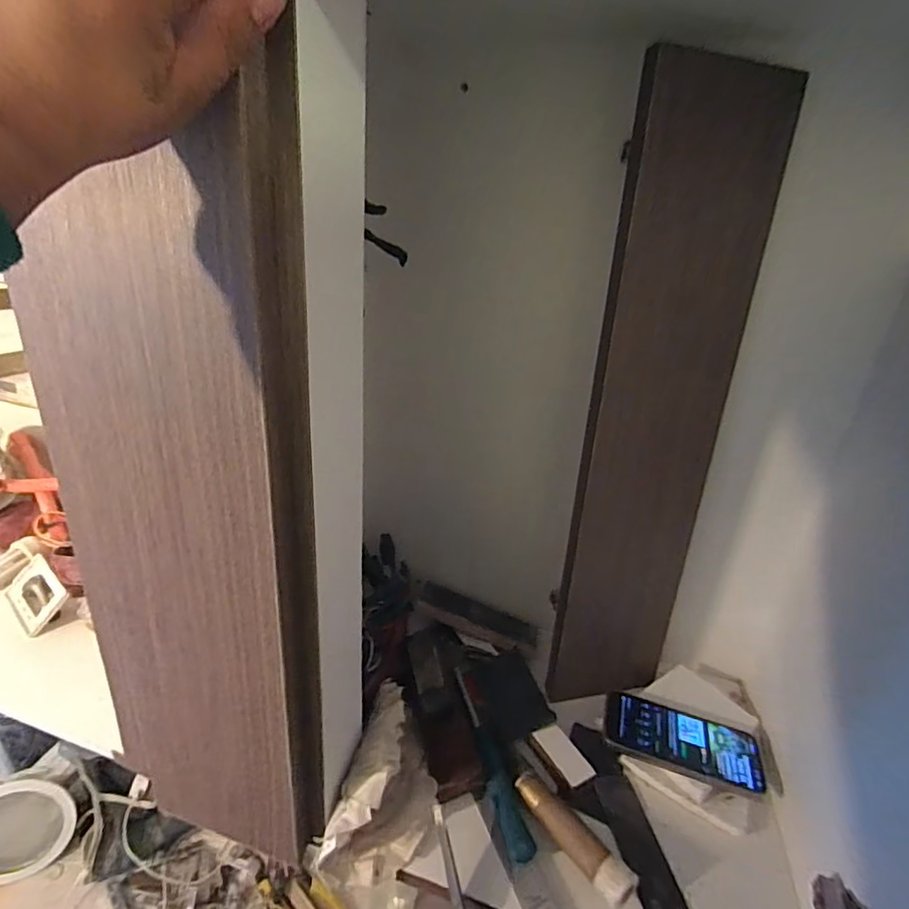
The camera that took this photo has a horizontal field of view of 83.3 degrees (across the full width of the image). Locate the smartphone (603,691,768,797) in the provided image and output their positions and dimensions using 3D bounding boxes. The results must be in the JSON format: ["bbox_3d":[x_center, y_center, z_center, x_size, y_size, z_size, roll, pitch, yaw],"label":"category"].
[{"bbox_3d":[0.255,0.323,0.577,0.161,0.014,0.087,11,20,19],"label":"smartphone"}]

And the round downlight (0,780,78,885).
[{"bbox_3d":[-0.824,0.707,0.959,0.174,0.167,0.034,-9,-8,-35],"label":"round downlight"}]

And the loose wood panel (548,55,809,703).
[{"bbox_3d":[0.217,-0.017,0.547,0.155,0.655,0.026,-2,22,-15],"label":"loose wood panel"}]

